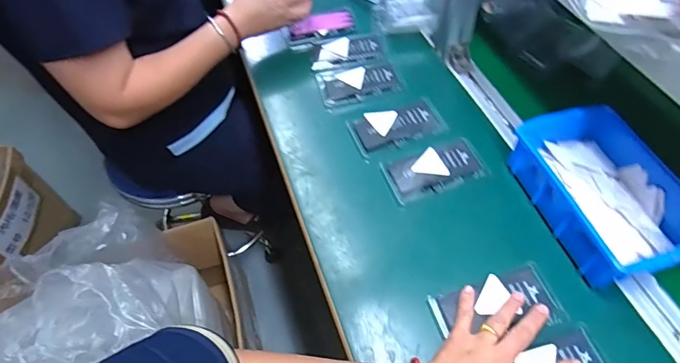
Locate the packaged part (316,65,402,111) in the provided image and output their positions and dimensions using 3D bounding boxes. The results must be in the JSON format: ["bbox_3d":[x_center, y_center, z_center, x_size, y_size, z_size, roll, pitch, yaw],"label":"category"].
[{"bbox_3d":[0.028,-0.151,0.655,0.120,0.006,0.078,-13,55,-6],"label":"packaged part"}]

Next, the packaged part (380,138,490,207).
[{"bbox_3d":[0.122,-0.016,0.556,0.125,0.006,0.066,-16,56,-8],"label":"packaged part"}]

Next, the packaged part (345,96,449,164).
[{"bbox_3d":[0.079,-0.080,0.602,0.129,0.004,0.073,-20,57,-11],"label":"packaged part"}]

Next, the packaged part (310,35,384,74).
[{"bbox_3d":[0.013,-0.210,0.691,0.115,0.004,0.070,-8,55,-3],"label":"packaged part"}]

